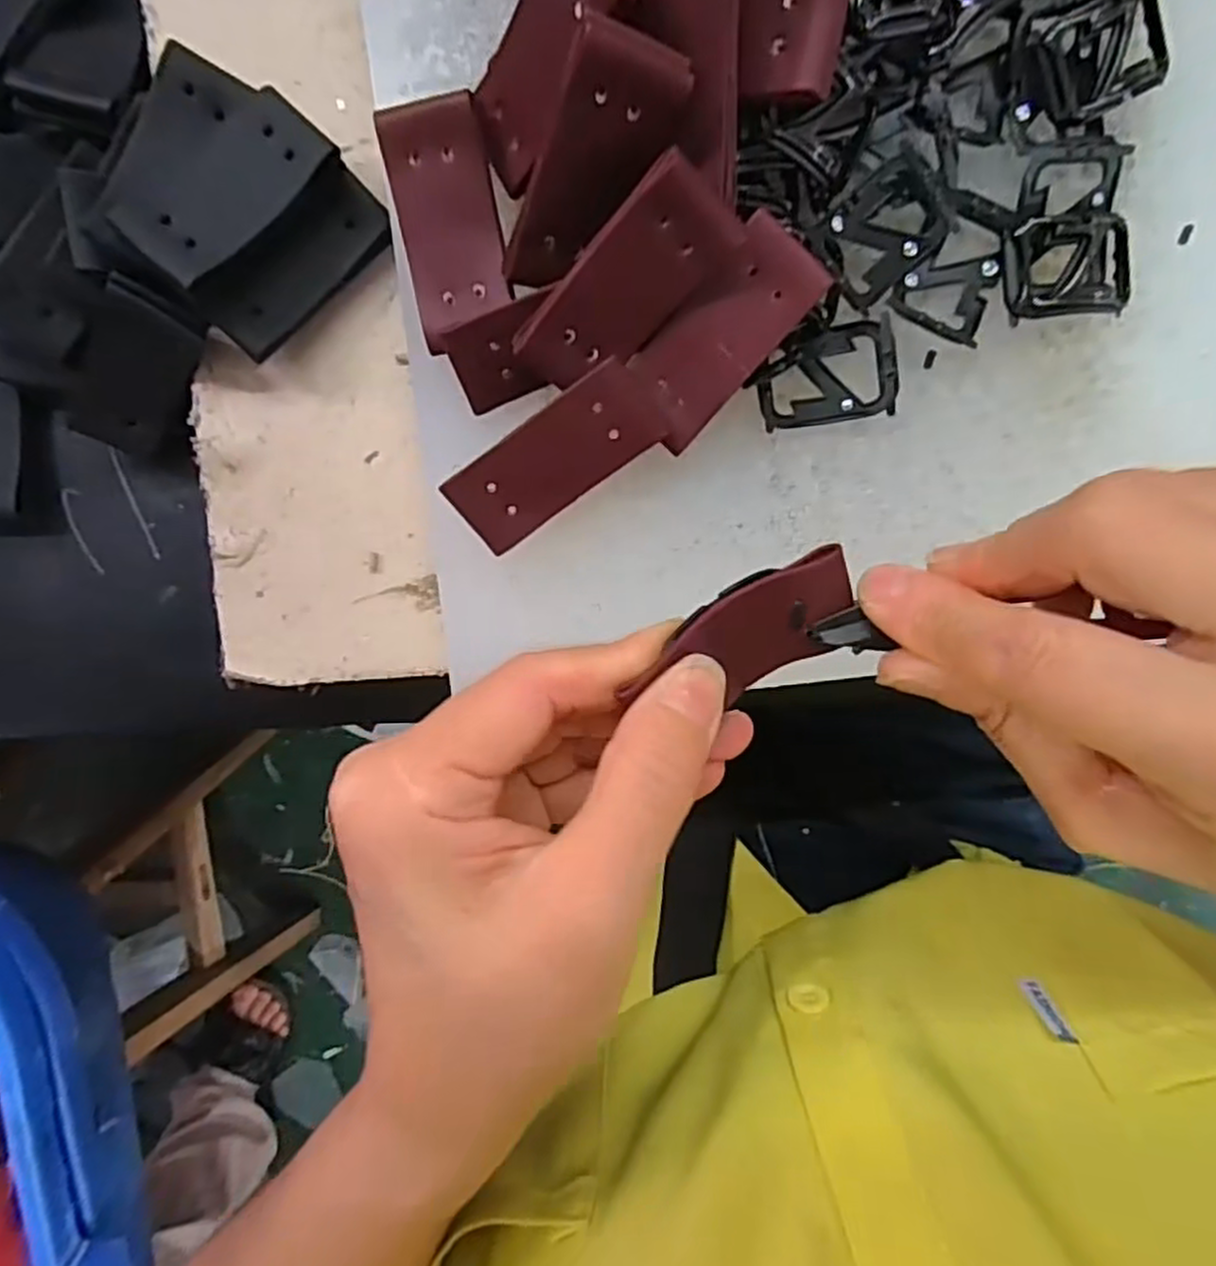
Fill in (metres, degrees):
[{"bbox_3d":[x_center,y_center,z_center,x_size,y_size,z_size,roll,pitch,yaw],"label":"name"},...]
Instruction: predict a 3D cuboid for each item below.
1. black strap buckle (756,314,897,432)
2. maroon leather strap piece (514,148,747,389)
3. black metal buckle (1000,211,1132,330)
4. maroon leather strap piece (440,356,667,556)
[{"bbox_3d":[0.064,-0.076,0.222,0.039,0.009,0.027,-8,98,0],"label":"black strap buckle"},{"bbox_3d":[0.005,-0.091,0.199,0.029,0.004,0.062,31,123,-32],"label":"maroon leather strap piece"},{"bbox_3d":[0.134,-0.106,0.219,0.038,0.012,0.026,-10,98,1],"label":"black metal buckle"},{"bbox_3d":[-0.015,-0.050,0.217,0.063,0.004,0.026,-34,112,12],"label":"maroon leather strap piece"}]

